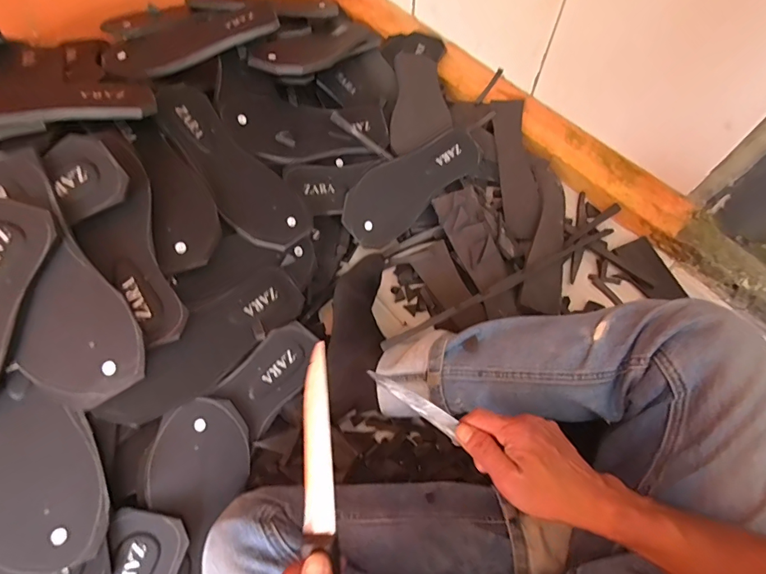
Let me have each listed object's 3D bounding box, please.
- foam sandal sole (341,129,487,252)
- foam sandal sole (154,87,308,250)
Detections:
[{"bbox_3d":[0.044,-0.164,0.662,0.249,0.015,0.098,-43,102,-12],"label":"foam sandal sole"},{"bbox_3d":[-0.200,-0.156,0.563,0.098,0.015,0.254,-41,94,-32],"label":"foam sandal sole"}]

